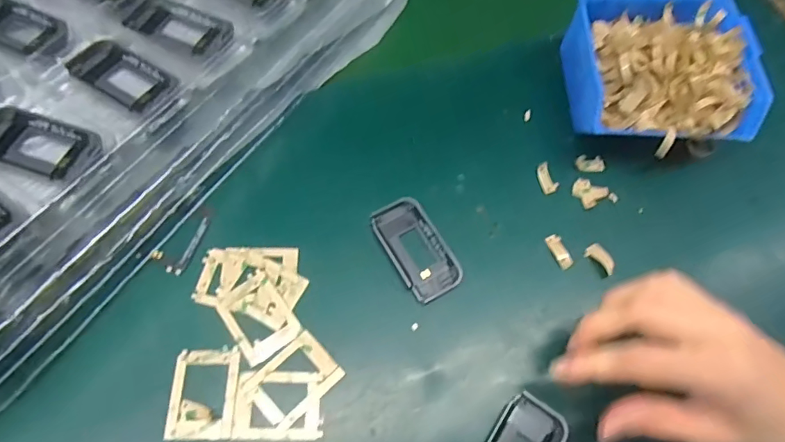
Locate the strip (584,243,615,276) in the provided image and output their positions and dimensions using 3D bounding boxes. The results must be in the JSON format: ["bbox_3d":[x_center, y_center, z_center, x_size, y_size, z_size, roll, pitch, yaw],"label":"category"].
[{"bbox_3d":[0.152,0.027,0.349,0.015,0.005,0.024,-33,69,-17],"label":"strip"}]

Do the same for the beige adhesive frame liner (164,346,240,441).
[{"bbox_3d":[-0.119,0.108,0.302,0.040,0.004,0.053,-1,63,-3],"label":"beige adhesive frame liner"}]

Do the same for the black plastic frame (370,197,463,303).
[{"bbox_3d":[0.017,0.019,0.345,0.041,0.010,0.074,-24,66,-14],"label":"black plastic frame"}]

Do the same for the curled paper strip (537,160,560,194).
[{"bbox_3d":[0.121,-0.034,0.377,0.013,0.004,0.027,-10,64,-7],"label":"curled paper strip"}]

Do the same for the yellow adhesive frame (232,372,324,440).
[{"bbox_3d":[-0.071,0.115,0.301,0.053,0.004,0.039,1,63,-2],"label":"yellow adhesive frame"}]

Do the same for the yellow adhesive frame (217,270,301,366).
[{"bbox_3d":[-0.090,0.064,0.323,0.040,0.004,0.053,-33,69,-17],"label":"yellow adhesive frame"}]

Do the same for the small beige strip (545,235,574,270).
[{"bbox_3d":[0.122,0.022,0.352,0.011,0.004,0.026,-19,65,-12],"label":"small beige strip"}]

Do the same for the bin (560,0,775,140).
[{"bbox_3d":[0.208,-0.120,0.387,0.127,0.069,0.135,4,63,0],"label":"bin"}]

